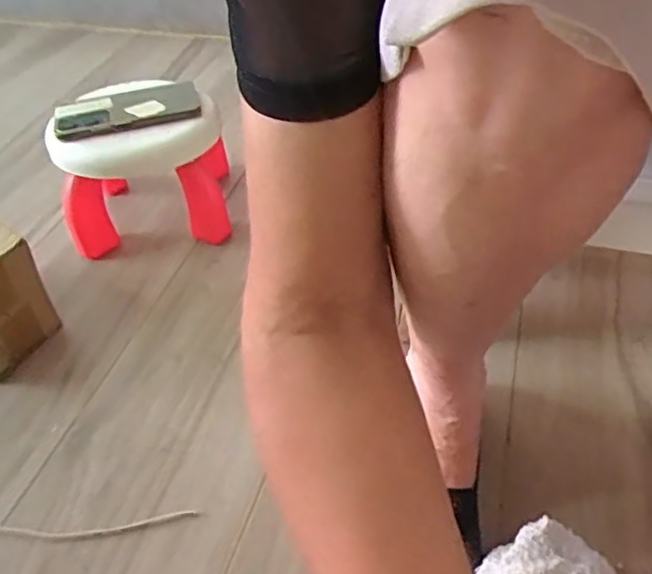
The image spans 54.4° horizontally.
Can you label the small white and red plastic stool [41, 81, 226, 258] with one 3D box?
[{"bbox_3d":[-0.227,-0.143,0.780,0.189,0.157,0.179,-4,43,-1],"label":"small white and red plastic stool"}]

